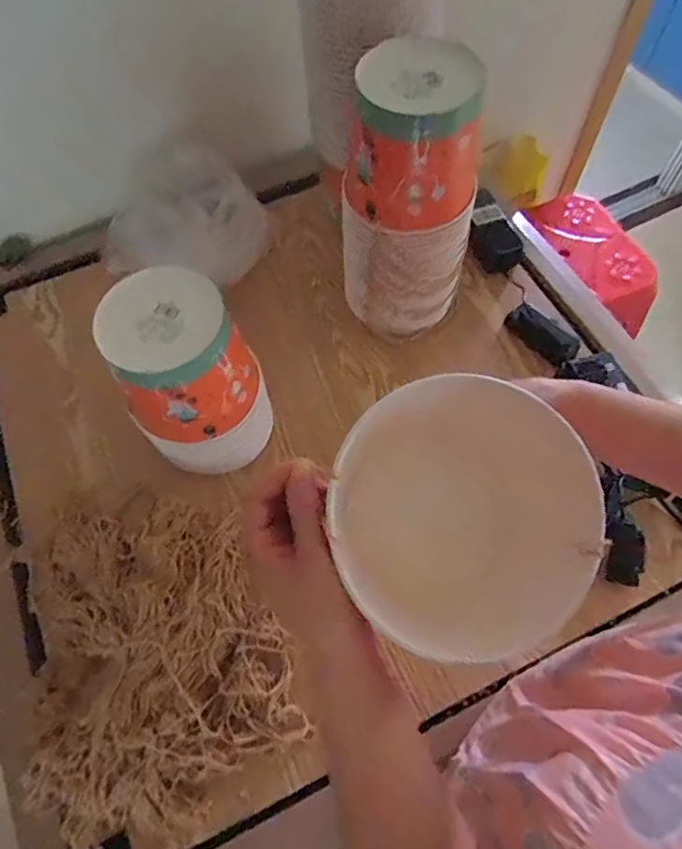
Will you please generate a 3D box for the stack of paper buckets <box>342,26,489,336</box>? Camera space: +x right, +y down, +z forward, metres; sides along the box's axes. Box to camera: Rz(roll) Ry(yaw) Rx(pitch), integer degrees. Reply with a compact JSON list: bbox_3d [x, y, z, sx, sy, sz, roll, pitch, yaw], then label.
[{"bbox_3d":[0.082,-0.263,0.685,0.154,0.335,0.143,11,64,7],"label":"stack of paper buckets"}]

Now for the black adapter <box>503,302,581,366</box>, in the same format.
[{"bbox_3d":[0.288,-0.131,0.781,0.104,0.033,0.040,36,70,17],"label":"black adapter"}]

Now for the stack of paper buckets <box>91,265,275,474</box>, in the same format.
[{"bbox_3d":[-0.162,-0.043,0.631,0.150,0.226,0.138,5,64,4],"label":"stack of paper buckets"}]

